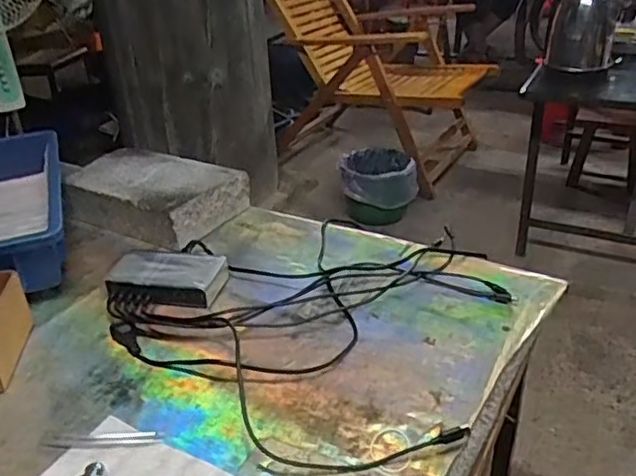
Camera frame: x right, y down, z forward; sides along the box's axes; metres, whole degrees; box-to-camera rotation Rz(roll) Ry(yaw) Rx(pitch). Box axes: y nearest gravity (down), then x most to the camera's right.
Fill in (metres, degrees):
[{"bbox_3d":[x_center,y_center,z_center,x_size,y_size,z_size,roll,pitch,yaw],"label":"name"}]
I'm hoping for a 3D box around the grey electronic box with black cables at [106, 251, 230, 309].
[{"bbox_3d":[-0.175,0.048,0.732,0.127,0.035,0.075,0,30,5],"label":"grey electronic box with black cables"}]

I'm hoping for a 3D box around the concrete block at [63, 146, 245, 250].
[{"bbox_3d":[-0.238,-0.063,0.905,0.235,0.062,0.148,13,33,26],"label":"concrete block"}]

